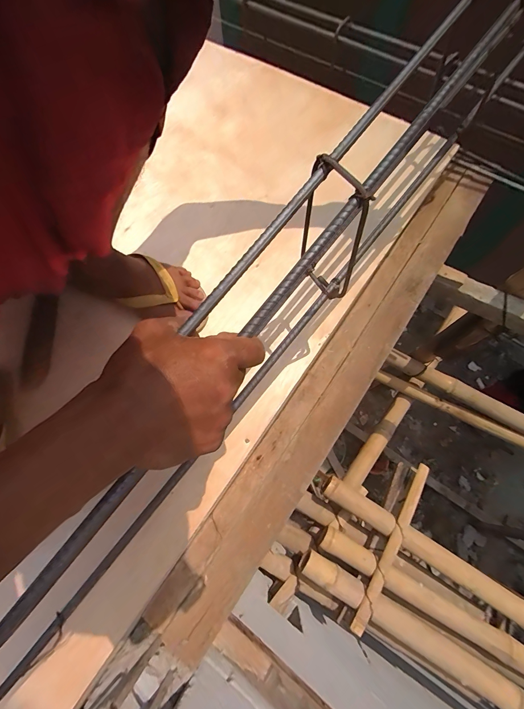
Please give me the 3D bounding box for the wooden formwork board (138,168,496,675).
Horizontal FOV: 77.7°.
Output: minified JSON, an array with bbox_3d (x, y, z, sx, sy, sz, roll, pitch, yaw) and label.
[{"bbox_3d":[0.157,0.002,0.548,0.100,0.034,0.944,32,73,12],"label":"wooden formwork board"}]

